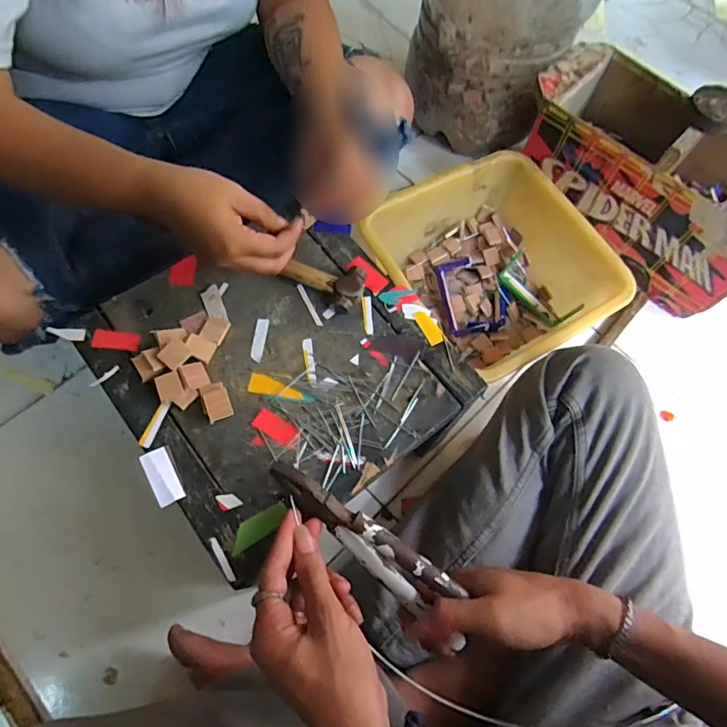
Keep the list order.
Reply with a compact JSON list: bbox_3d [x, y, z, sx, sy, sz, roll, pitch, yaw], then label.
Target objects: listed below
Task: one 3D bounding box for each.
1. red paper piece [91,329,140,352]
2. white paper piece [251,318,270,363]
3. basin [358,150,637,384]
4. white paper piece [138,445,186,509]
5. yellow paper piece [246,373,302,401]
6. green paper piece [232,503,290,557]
[{"bbox_3d":[-0.224,-0.021,0.438,0.041,0.004,0.018,4,67,-2],"label":"red paper piece"},{"bbox_3d":[-0.096,-0.023,0.444,0.011,0.004,0.043,6,67,-1],"label":"white paper piece"},{"bbox_3d":[0.164,-0.117,0.657,0.267,0.124,0.273,-28,72,-14],"label":"basin"},{"bbox_3d":[-0.161,0.090,0.389,0.021,0.008,0.045,-26,71,-13],"label":"white paper piece"},{"bbox_3d":[-0.077,0.020,0.428,0.049,0.004,0.017,11,67,1],"label":"yellow paper piece"},{"bbox_3d":[-0.083,0.130,0.387,0.049,0.006,0.018,-30,72,-15],"label":"green paper piece"}]

